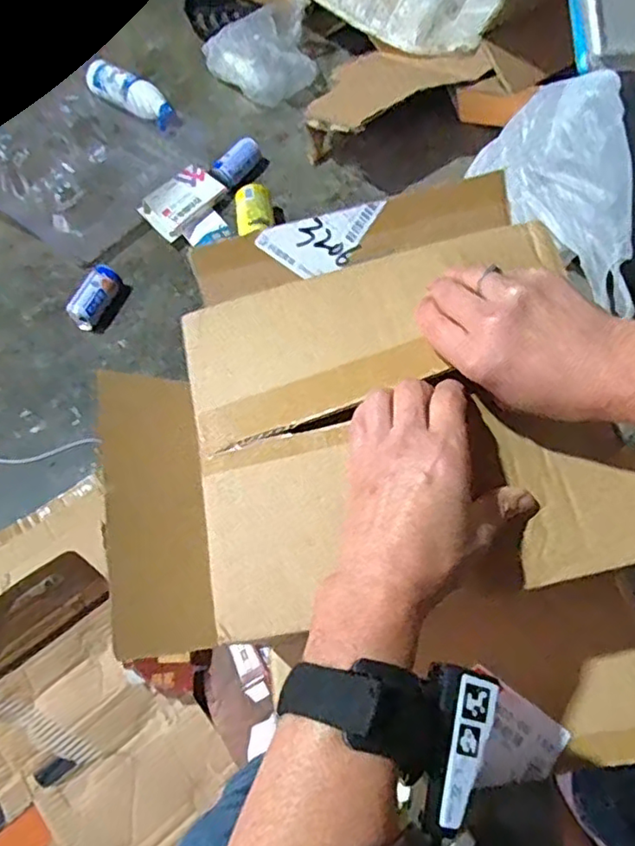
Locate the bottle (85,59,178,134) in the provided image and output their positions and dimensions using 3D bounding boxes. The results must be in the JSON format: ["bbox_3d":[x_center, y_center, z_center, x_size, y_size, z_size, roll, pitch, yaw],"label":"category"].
[{"bbox_3d":[-0.384,-0.679,1.264,0.236,0.073,0.081,36,69,18],"label":"bottle"}]

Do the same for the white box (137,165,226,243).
[{"bbox_3d":[-0.246,-0.409,1.103,0.085,0.019,0.163,37,65,4],"label":"white box"}]

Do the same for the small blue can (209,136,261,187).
[{"bbox_3d":[-0.152,-0.492,1.155,0.050,0.059,0.111,31,68,16],"label":"small blue can"}]

